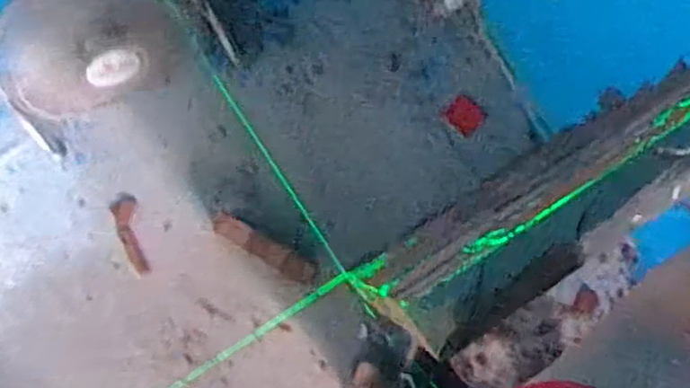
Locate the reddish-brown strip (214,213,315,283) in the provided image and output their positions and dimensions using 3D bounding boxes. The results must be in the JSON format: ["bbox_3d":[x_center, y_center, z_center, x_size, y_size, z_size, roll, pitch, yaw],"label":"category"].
[{"bbox_3d":[-0.164,0.111,1.442,0.227,0.026,0.049,30,85,-5],"label":"reddish-brown strip"}]

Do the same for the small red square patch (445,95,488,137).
[{"bbox_3d":[0.260,-0.171,1.540,0.075,0.013,0.070,43,84,-3],"label":"small red square patch"}]

